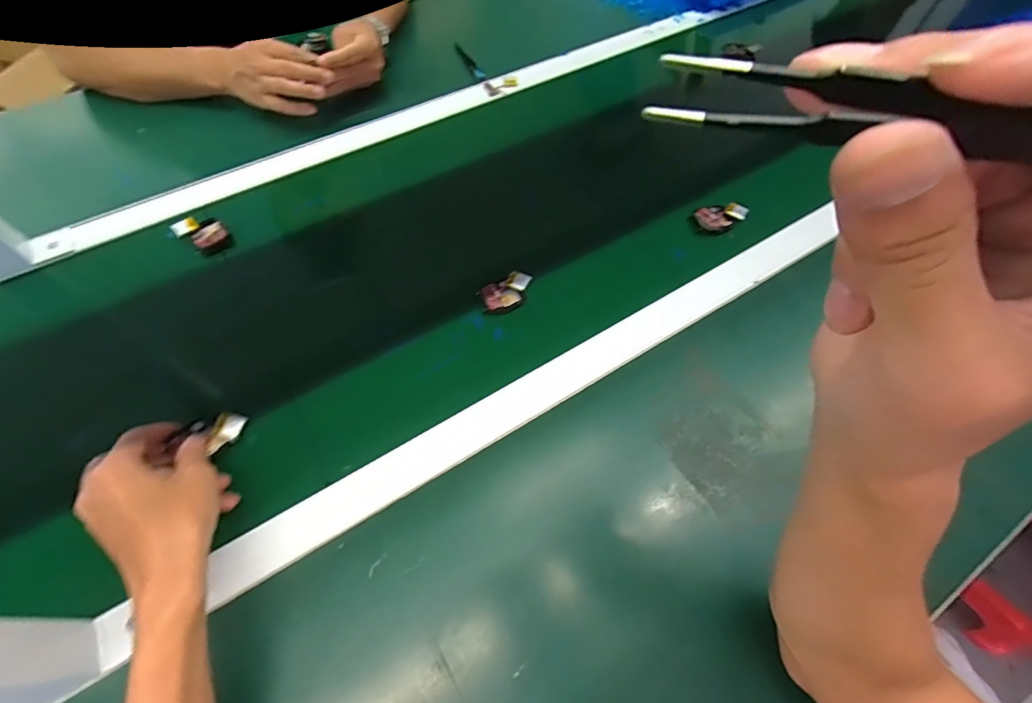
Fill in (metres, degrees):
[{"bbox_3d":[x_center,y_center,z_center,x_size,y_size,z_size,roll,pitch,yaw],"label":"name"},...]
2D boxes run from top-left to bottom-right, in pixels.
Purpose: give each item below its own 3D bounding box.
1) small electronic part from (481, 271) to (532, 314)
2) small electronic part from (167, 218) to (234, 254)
[{"bbox_3d":[-0.008,-0.062,0.500,0.057,0.013,0.036,-30,64,-16],"label":"small electronic part"},{"bbox_3d":[-0.360,-0.132,0.542,0.046,0.029,0.051,38,66,20],"label":"small electronic part"}]

